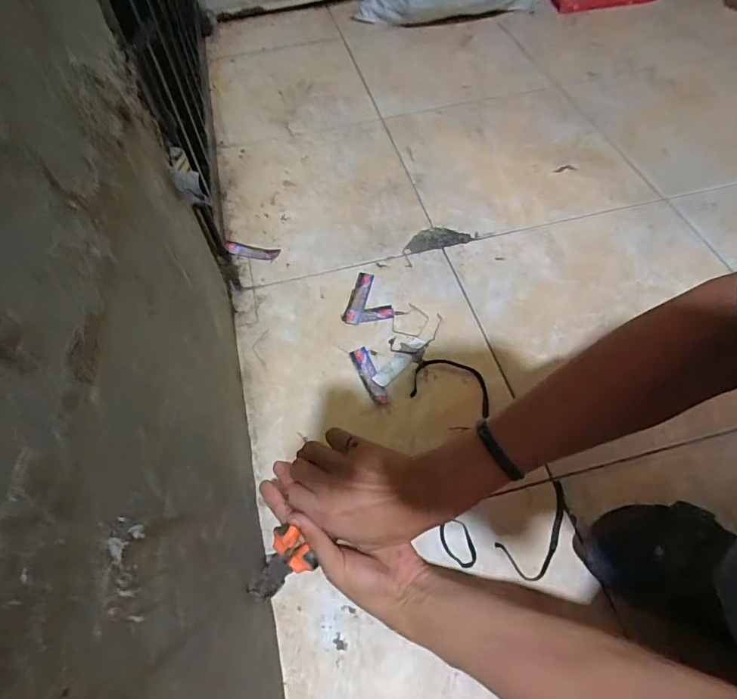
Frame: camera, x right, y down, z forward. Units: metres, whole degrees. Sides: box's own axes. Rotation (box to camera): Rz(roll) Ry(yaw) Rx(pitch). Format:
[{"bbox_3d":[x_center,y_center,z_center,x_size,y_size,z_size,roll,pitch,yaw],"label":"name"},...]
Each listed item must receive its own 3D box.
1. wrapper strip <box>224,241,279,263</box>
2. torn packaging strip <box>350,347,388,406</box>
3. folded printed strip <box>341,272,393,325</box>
[{"bbox_3d":[-0.195,-0.166,0.776,0.094,0.008,0.026,11,58,11],"label":"wrapper strip"},{"bbox_3d":[0.000,0.034,0.633,0.023,0.006,0.092,-21,58,-10],"label":"torn packaging strip"},{"bbox_3d":[-0.005,-0.082,0.710,0.072,0.004,0.094,-7,57,-1],"label":"folded printed strip"}]

